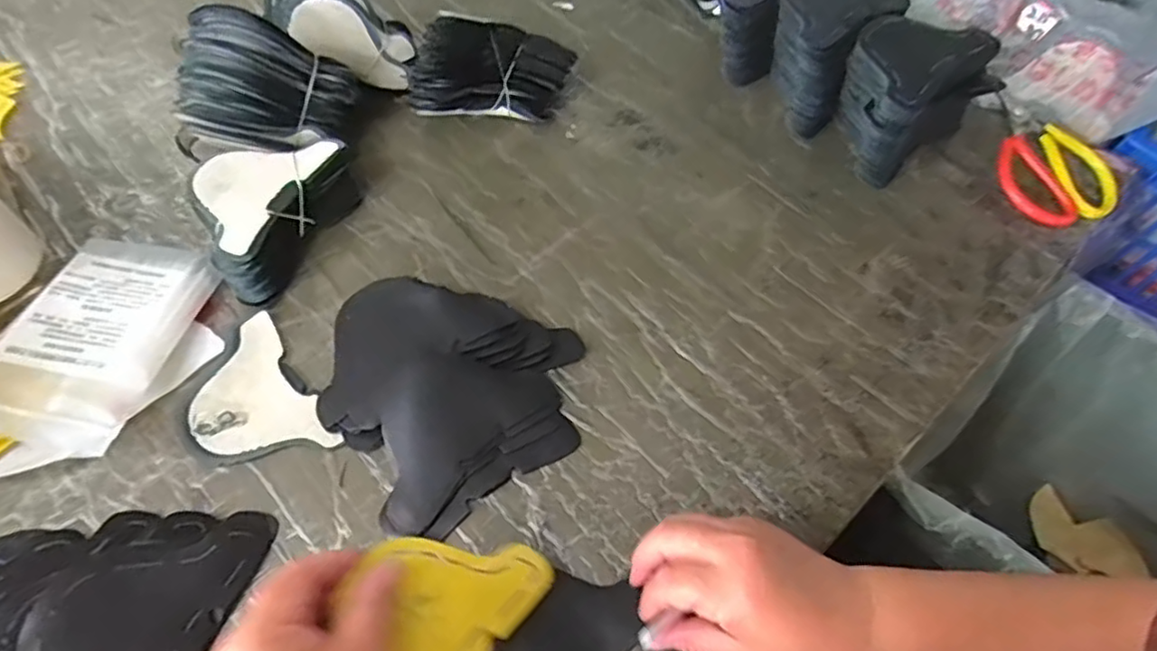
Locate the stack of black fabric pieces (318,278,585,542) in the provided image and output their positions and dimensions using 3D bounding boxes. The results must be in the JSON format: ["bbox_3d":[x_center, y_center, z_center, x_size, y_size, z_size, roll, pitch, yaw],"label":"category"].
[{"bbox_3d":[-0.090,0.033,0.453,0.173,0.023,0.182,-32,64,-23],"label":"stack of black fabric pieces"}]

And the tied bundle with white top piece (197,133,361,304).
[{"bbox_3d":[-0.256,-0.101,0.515,0.091,0.051,0.154,20,57,9],"label":"tied bundle with white top piece"}]

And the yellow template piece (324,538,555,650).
[{"bbox_3d":[-0.078,0.161,0.325,0.095,0.012,0.134,39,48,-9],"label":"yellow template piece"}]

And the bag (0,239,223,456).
[{"bbox_3d":[-0.340,0.003,0.449,0.102,0.035,0.179,10,56,2],"label":"bag"}]

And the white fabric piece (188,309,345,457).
[{"bbox_3d":[-0.233,0.052,0.445,0.076,0.008,0.123,-31,64,-22],"label":"white fabric piece"}]

